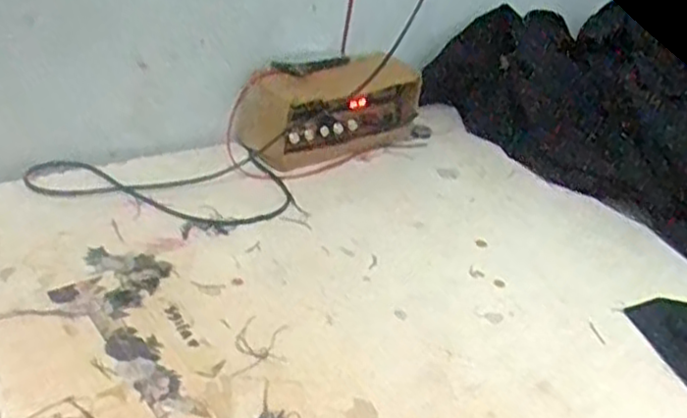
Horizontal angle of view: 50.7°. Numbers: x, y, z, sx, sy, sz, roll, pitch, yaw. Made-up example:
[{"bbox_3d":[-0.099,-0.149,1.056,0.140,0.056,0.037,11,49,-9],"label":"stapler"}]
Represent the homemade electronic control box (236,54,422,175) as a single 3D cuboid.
[{"bbox_3d":[-0.008,-0.103,0.748,0.216,0.092,0.057,-18,39,-35],"label":"homemade electronic control box"}]

